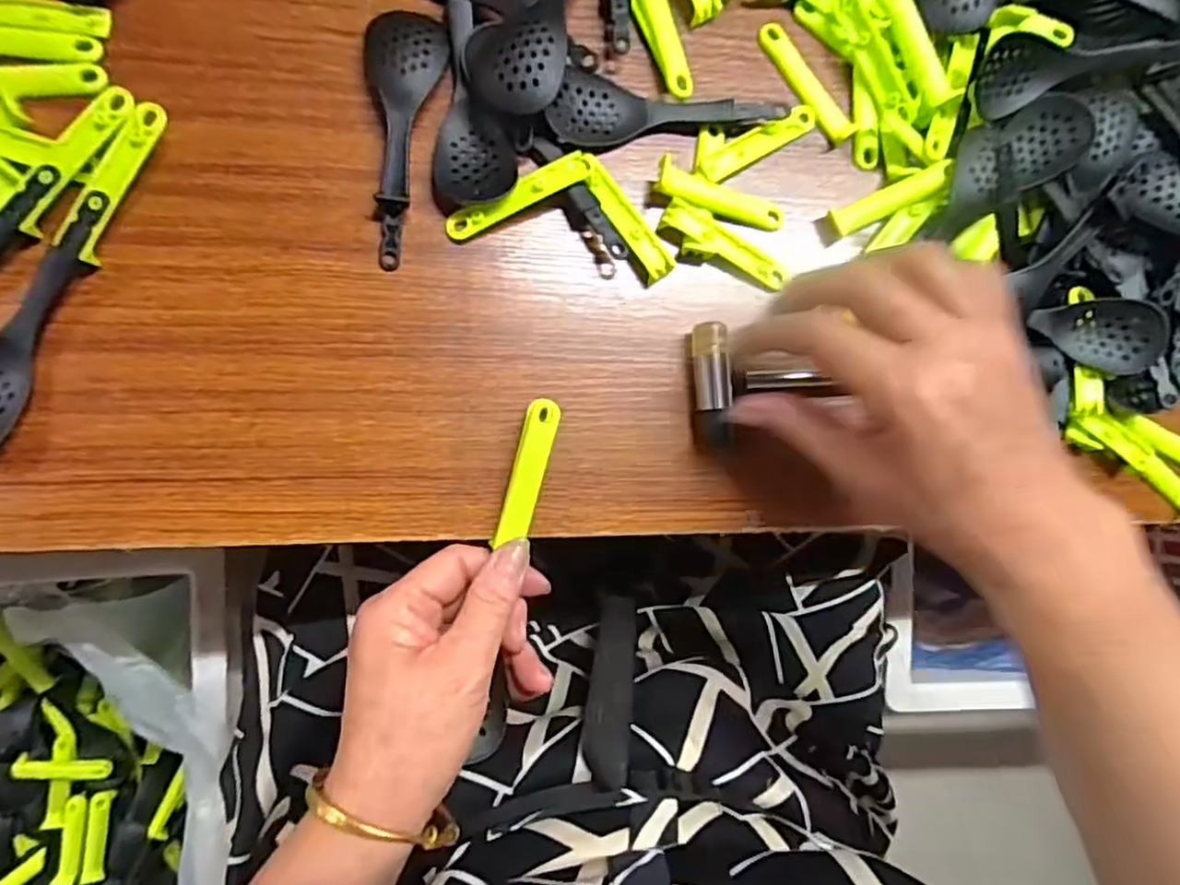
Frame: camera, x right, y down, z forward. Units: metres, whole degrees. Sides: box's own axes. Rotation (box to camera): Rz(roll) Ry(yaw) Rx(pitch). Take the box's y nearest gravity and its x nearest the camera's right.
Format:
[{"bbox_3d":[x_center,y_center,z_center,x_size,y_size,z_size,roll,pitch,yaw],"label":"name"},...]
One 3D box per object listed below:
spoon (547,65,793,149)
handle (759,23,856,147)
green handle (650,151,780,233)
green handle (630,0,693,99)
[{"bbox_3d":[0.041,-0.176,0.352,0.123,0.016,0.038,-4,89,-10],"label":"spoon"},{"bbox_3d":[0.119,-0.197,0.367,0.014,0.010,0.074,-38,94,-9],"label":"handle"},{"bbox_3d":[0.070,-0.129,0.354,0.075,0.005,0.017,12,93,-21],"label":"green handle"},{"bbox_3d":[0.037,-0.220,0.352,0.021,0.013,0.078,-19,91,-10],"label":"green handle"}]

